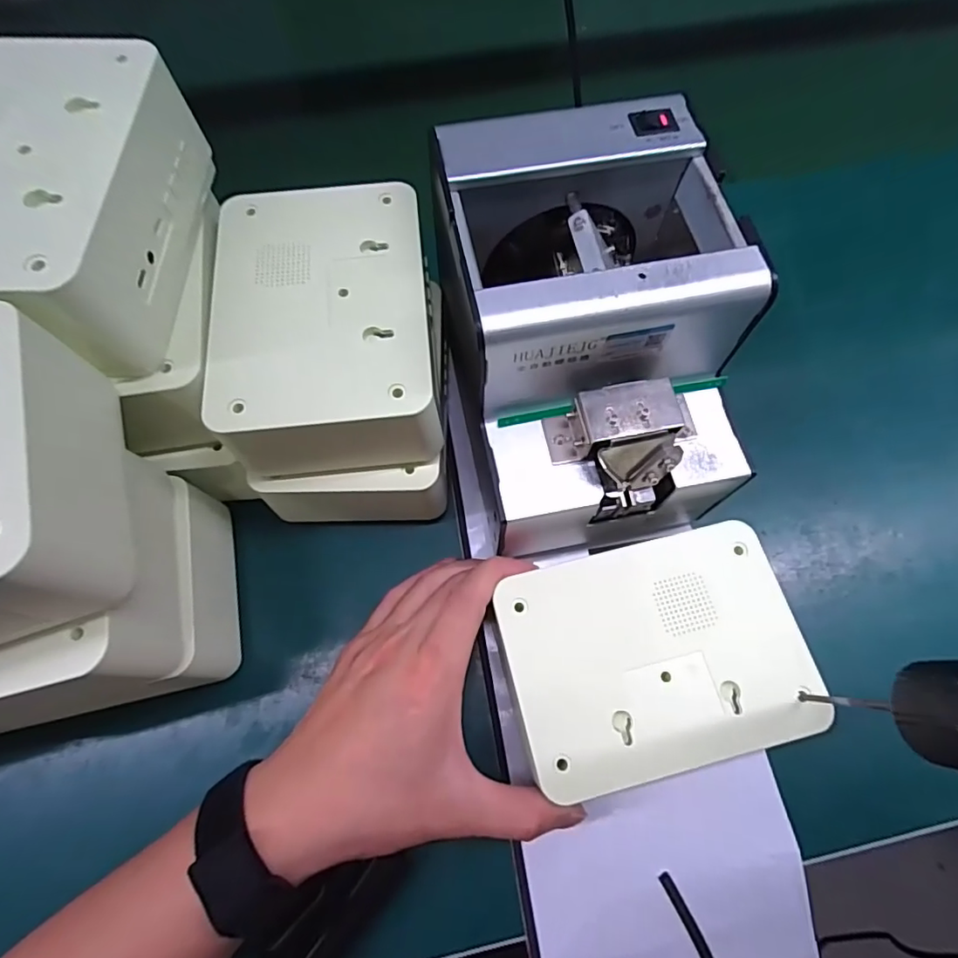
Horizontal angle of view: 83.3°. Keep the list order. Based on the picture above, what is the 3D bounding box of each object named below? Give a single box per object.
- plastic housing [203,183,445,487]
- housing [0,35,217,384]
[{"bbox_3d":[-0.074,-0.075,0.281,0.103,0.057,0.142,-6,67,-1],"label":"plastic housing"},{"bbox_3d":[-0.193,-0.115,0.236,0.103,0.068,0.141,2,68,2],"label":"housing"}]

